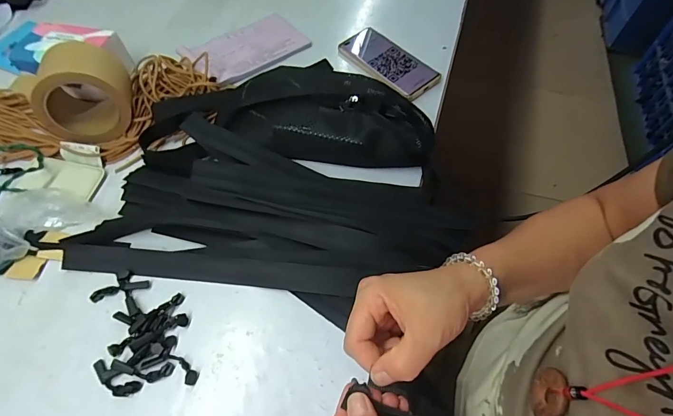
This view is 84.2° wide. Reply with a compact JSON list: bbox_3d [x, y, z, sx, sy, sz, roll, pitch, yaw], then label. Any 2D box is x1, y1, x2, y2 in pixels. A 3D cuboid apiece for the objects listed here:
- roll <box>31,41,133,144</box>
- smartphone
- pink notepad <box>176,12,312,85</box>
[{"bbox_3d":[-0.332,-0.156,0.490,0.109,0.104,0.095,-18,60,-10],"label":"roll"},{"bbox_3d":[0.080,-0.240,0.607,0.081,0.015,0.176,-38,65,-20],"label":"smartphone"},{"bbox_3d":[-0.148,-0.273,0.623,0.183,0.010,0.124,-36,65,-19],"label":"pink notepad"}]

